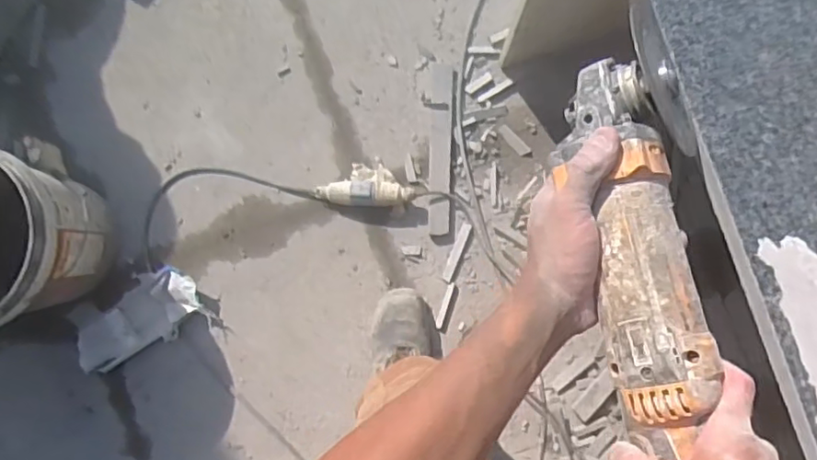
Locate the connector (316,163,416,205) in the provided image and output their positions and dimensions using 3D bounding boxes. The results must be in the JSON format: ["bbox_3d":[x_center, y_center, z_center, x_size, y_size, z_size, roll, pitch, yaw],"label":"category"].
[{"bbox_3d":[-0.088,-0.092,1.208,0.195,0.047,0.090,0,86,2],"label":"connector"}]

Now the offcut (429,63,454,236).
[{"bbox_3d":[0.065,-0.166,1.231,0.043,0.015,0.346,2,86,2],"label":"offcut"}]

